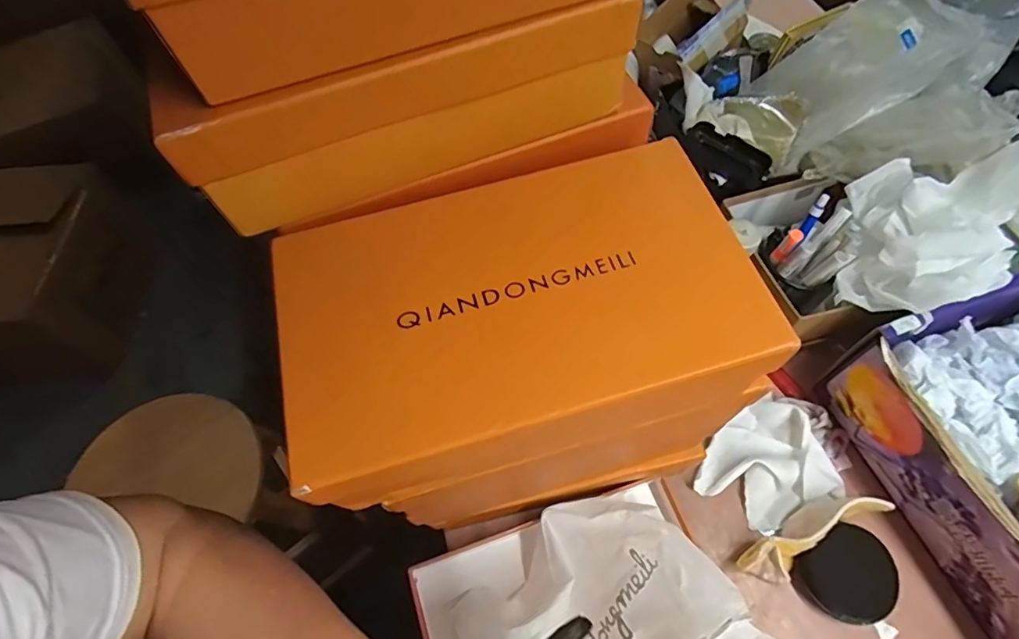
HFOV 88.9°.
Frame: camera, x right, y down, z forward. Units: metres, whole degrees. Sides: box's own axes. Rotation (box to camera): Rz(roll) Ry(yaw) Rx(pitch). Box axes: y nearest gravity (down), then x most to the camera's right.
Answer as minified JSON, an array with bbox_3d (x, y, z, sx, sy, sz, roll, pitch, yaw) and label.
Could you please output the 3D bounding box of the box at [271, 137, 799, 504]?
[{"bbox_3d":[0.002,-0.005,0.347,0.283,0.089,0.172,-15,62,-4],"label":"box"}]

